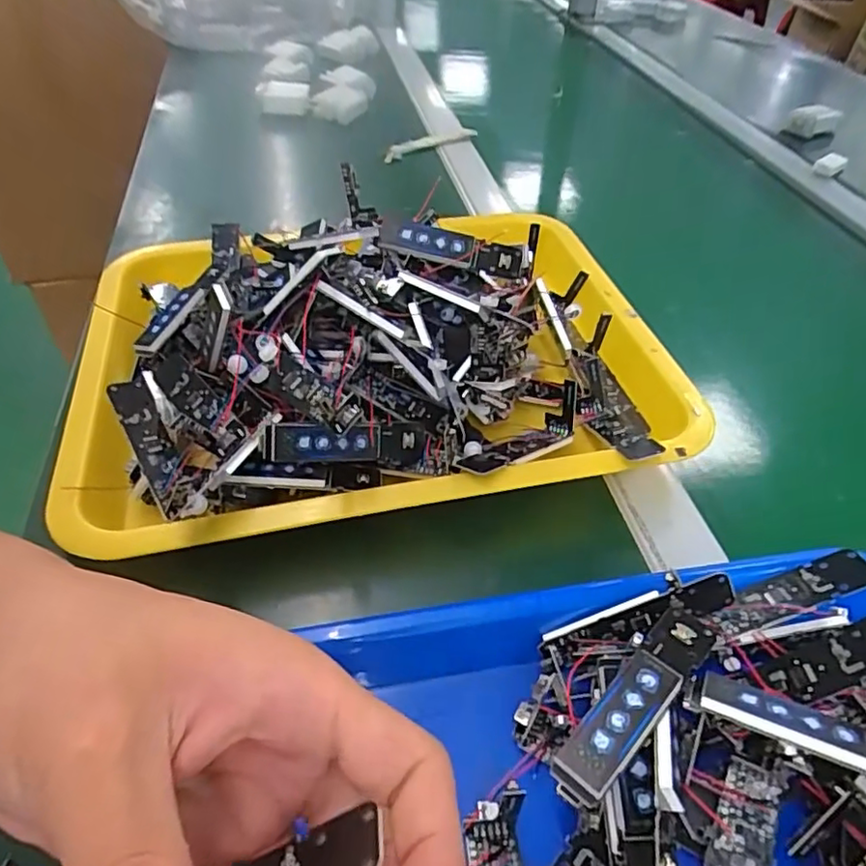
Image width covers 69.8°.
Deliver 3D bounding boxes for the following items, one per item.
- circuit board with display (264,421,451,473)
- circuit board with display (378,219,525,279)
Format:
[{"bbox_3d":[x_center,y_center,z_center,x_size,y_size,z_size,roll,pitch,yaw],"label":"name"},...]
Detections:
[{"bbox_3d":[-0.050,0.004,0.290,0.053,0.020,0.011,1,17,-24],"label":"circuit board with display"},{"bbox_3d":[0.010,-0.096,0.326,0.077,0.014,0.014,10,45,-10],"label":"circuit board with display"}]

